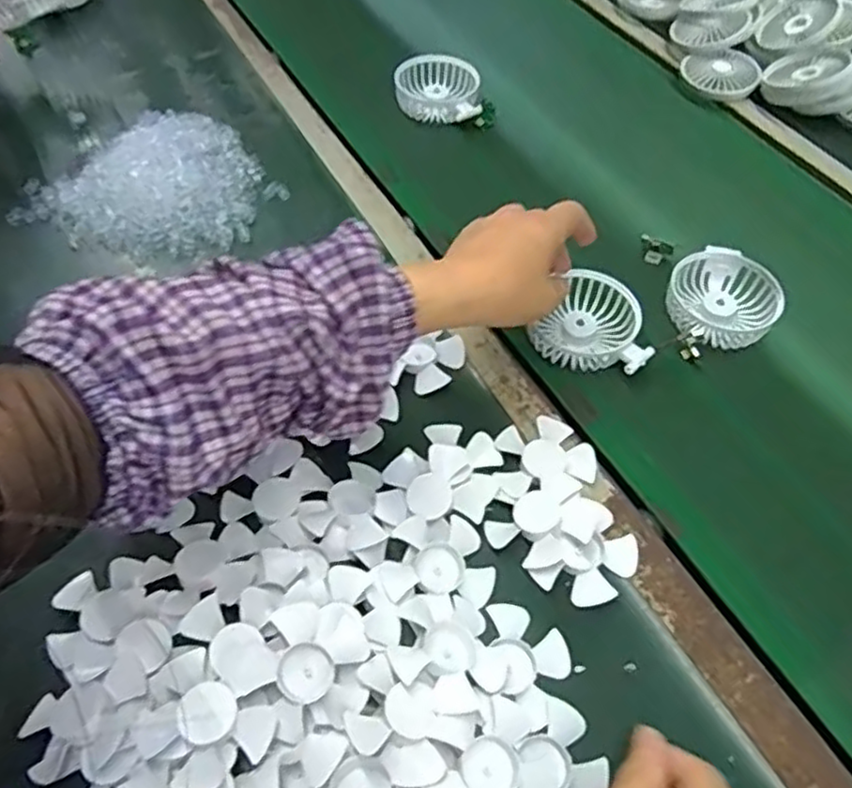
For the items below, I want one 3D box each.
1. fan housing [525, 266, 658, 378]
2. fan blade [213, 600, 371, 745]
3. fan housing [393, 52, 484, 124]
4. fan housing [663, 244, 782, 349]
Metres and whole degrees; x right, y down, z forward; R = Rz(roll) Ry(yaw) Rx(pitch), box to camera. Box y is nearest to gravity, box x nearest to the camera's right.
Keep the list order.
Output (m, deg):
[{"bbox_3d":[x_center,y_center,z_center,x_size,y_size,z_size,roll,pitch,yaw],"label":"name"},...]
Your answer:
[{"bbox_3d":[0.145,-0.060,0.590,0.092,0.035,0.085,23,55,14],"label":"fan housing"},{"bbox_3d":[-0.075,0.157,0.403,0.085,0.019,0.068,-10,54,-10],"label":"fan blade"},{"bbox_3d":[0.012,-0.339,0.793,0.091,0.035,0.109,-1,53,-4],"label":"fan housing"},{"bbox_3d":[0.257,-0.082,0.613,0.086,0.032,0.093,1,53,-2],"label":"fan housing"}]

